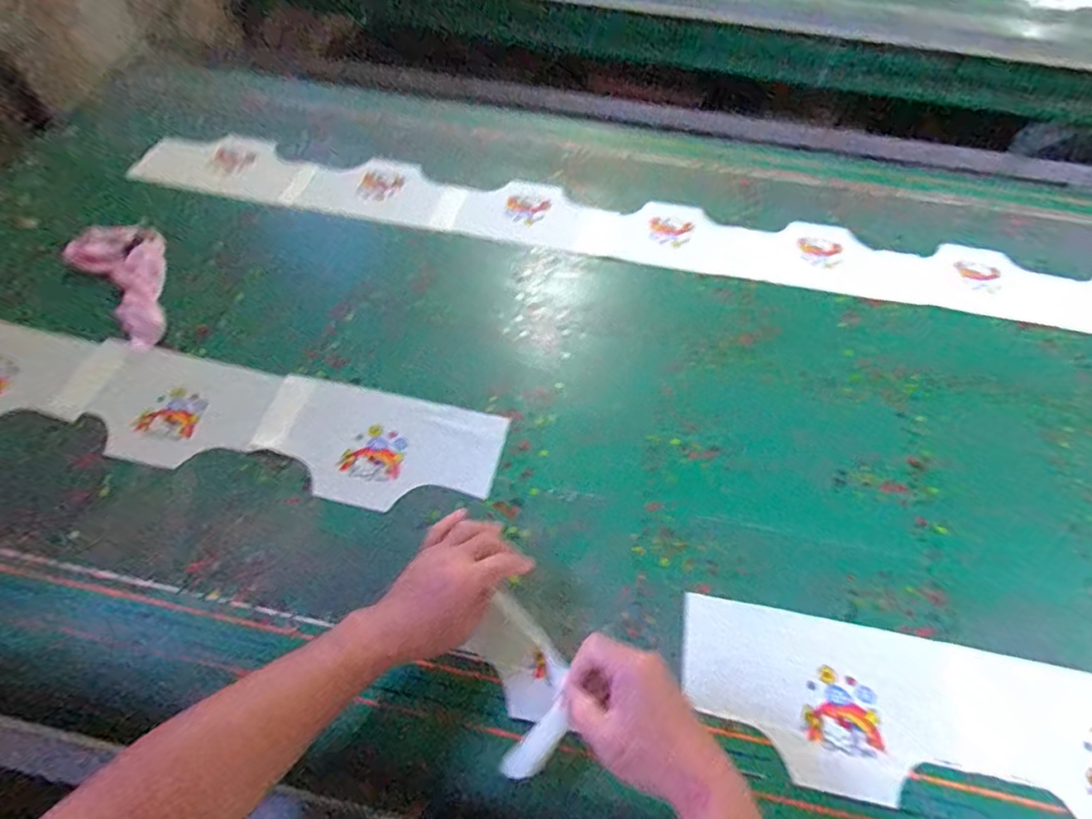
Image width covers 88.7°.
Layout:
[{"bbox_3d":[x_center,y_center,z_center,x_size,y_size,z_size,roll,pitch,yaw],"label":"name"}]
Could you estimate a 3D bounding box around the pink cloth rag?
[{"bbox_3d":[-0.631,-0.197,0.873,0.127,0.066,0.239,-39,66,-22],"label":"pink cloth rag"}]

